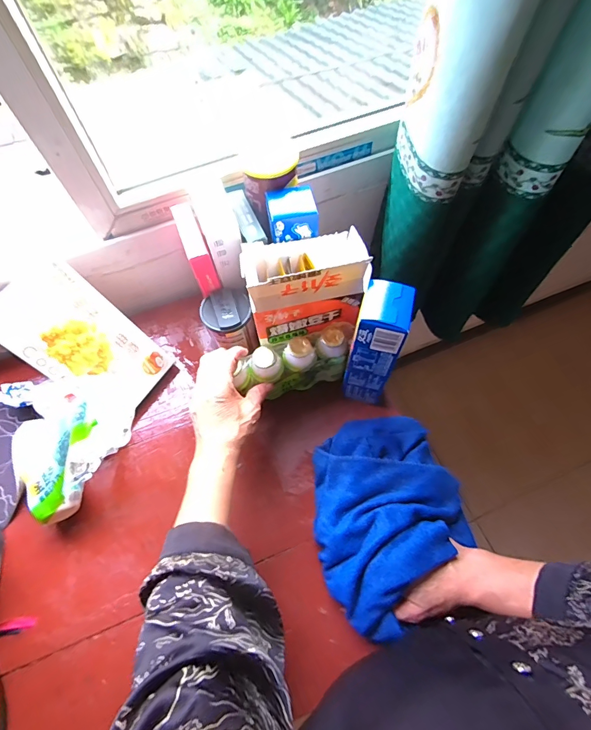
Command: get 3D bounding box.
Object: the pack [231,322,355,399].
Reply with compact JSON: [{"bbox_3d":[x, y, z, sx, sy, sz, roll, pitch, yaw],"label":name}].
[{"bbox_3d":[0.001,-0.004,0.496,0.153,0.079,0.050,-17,66,-6],"label":"pack"}]

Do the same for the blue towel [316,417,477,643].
[{"bbox_3d":[0.109,0.168,0.441,0.177,0.056,0.218,-15,66,-6],"label":"blue towel"}]

